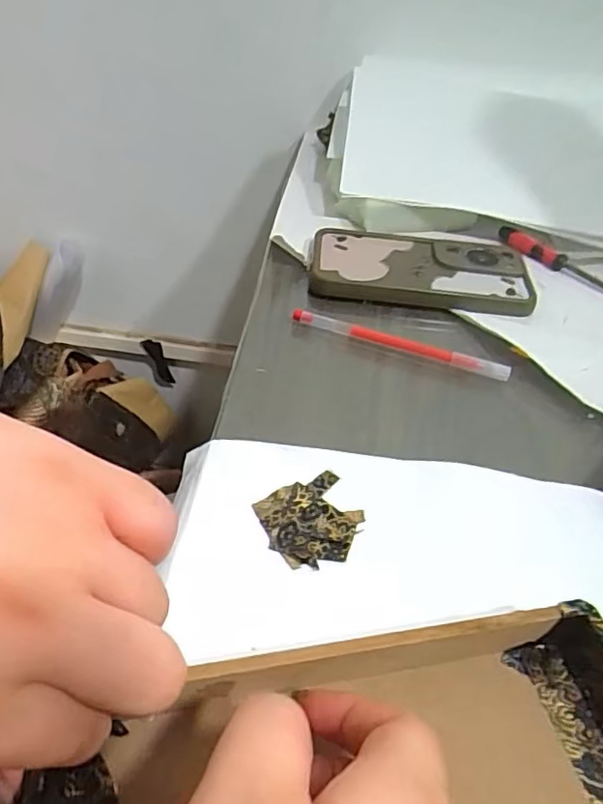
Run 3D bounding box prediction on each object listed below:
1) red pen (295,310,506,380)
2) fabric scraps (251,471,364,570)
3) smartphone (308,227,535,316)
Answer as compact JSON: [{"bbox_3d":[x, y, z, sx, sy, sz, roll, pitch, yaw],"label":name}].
[{"bbox_3d":[0.063,-0.036,0.385,0.141,0.015,0.007,18,45,11],"label":"red pen"},{"bbox_3d":[0.006,0.058,0.283,0.047,0.005,0.045,-20,51,-19],"label":"fabric scraps"},{"bbox_3d":[0.088,-0.098,0.445,0.160,0.020,0.078,8,44,1],"label":"smartphone"}]

